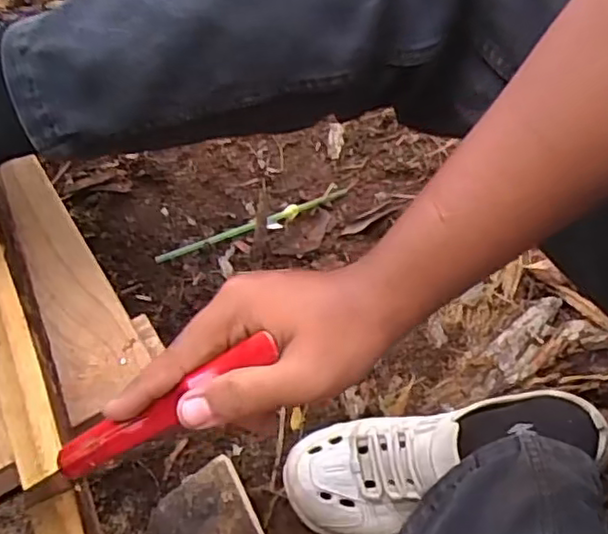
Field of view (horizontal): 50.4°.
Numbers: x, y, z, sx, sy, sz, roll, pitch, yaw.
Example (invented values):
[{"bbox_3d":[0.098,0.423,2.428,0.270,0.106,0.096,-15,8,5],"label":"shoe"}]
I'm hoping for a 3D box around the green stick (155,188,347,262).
[{"bbox_3d":[-0.054,-0.046,0.714,0.223,0.006,0.017,-22,65,-15],"label":"green stick"}]

